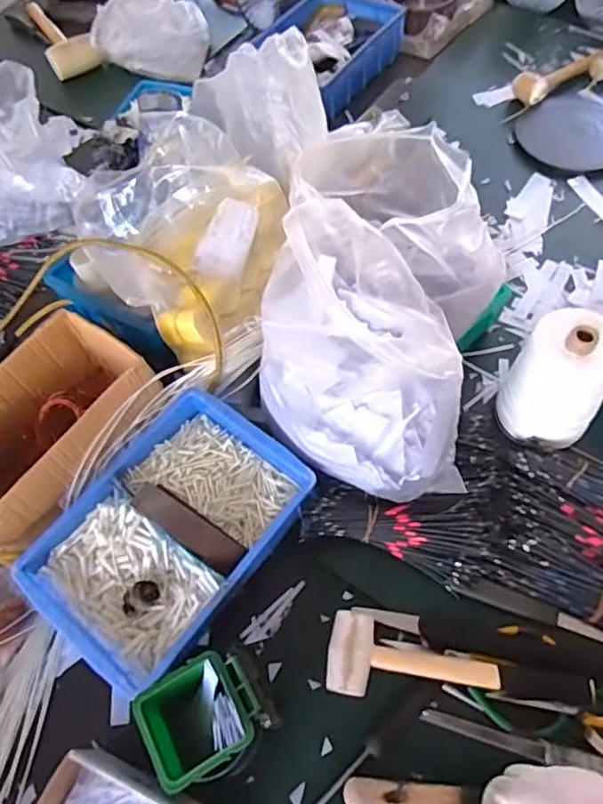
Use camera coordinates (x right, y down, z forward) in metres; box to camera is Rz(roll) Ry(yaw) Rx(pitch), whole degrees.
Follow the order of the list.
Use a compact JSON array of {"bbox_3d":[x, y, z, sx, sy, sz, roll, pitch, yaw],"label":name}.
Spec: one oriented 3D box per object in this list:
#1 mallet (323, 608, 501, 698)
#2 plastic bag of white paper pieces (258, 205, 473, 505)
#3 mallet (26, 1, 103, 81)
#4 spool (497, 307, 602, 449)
[{"bbox_3d":[0.113,0.267,0.601,0.170,0.038,0.081,5,59,7],"label":"mallet"},{"bbox_3d":[0.055,-0.047,0.639,0.190,0.221,0.260,-15,61,-5],"label":"plastic bag of white paper pieces"},{"bbox_3d":[-0.511,-0.782,1.243,0.097,0.055,0.291,-24,60,-11],"label":"mallet"},{"bbox_3d":[0.299,-0.024,0.689,0.101,0.162,0.092,-2,61,3],"label":"spool"}]

